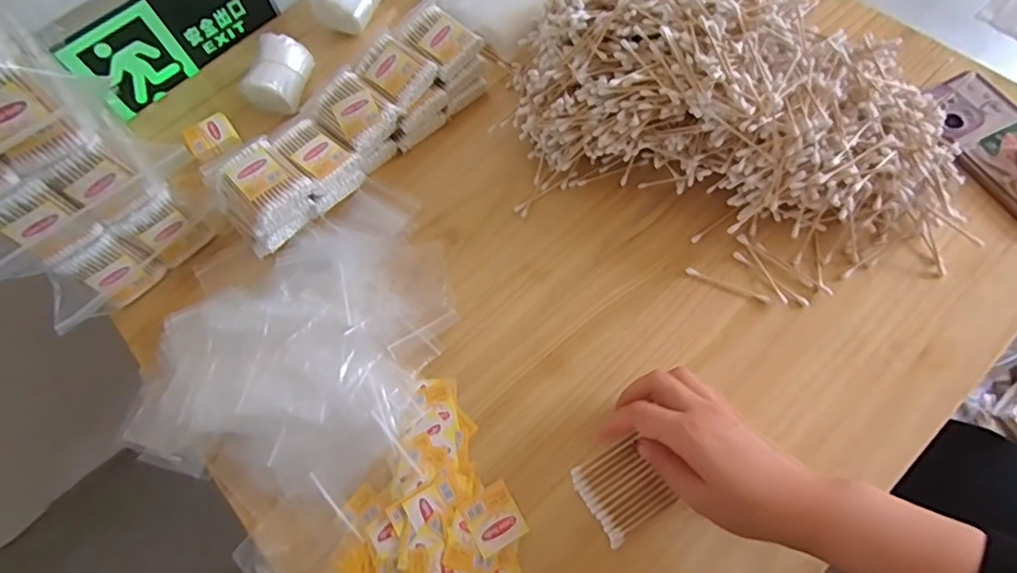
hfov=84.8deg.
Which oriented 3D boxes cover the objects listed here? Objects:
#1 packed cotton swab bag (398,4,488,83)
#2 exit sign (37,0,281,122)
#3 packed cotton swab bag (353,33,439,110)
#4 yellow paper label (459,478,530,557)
[{"bbox_3d":[-0.069,-0.249,0.561,0.056,0.016,0.074,-42,75,-8],"label":"packed cotton swab bag"},{"bbox_3d":[-0.361,-0.284,0.603,0.215,0.113,0.020,-42,68,-12],"label":"exit sign"},{"bbox_3d":[-0.112,-0.213,0.544,0.079,0.012,0.057,40,82,14],"label":"packed cotton swab bag"},{"bbox_3d":[-0.011,0.176,0.424,0.040,0.004,0.043,-31,66,-7],"label":"yellow paper label"}]

